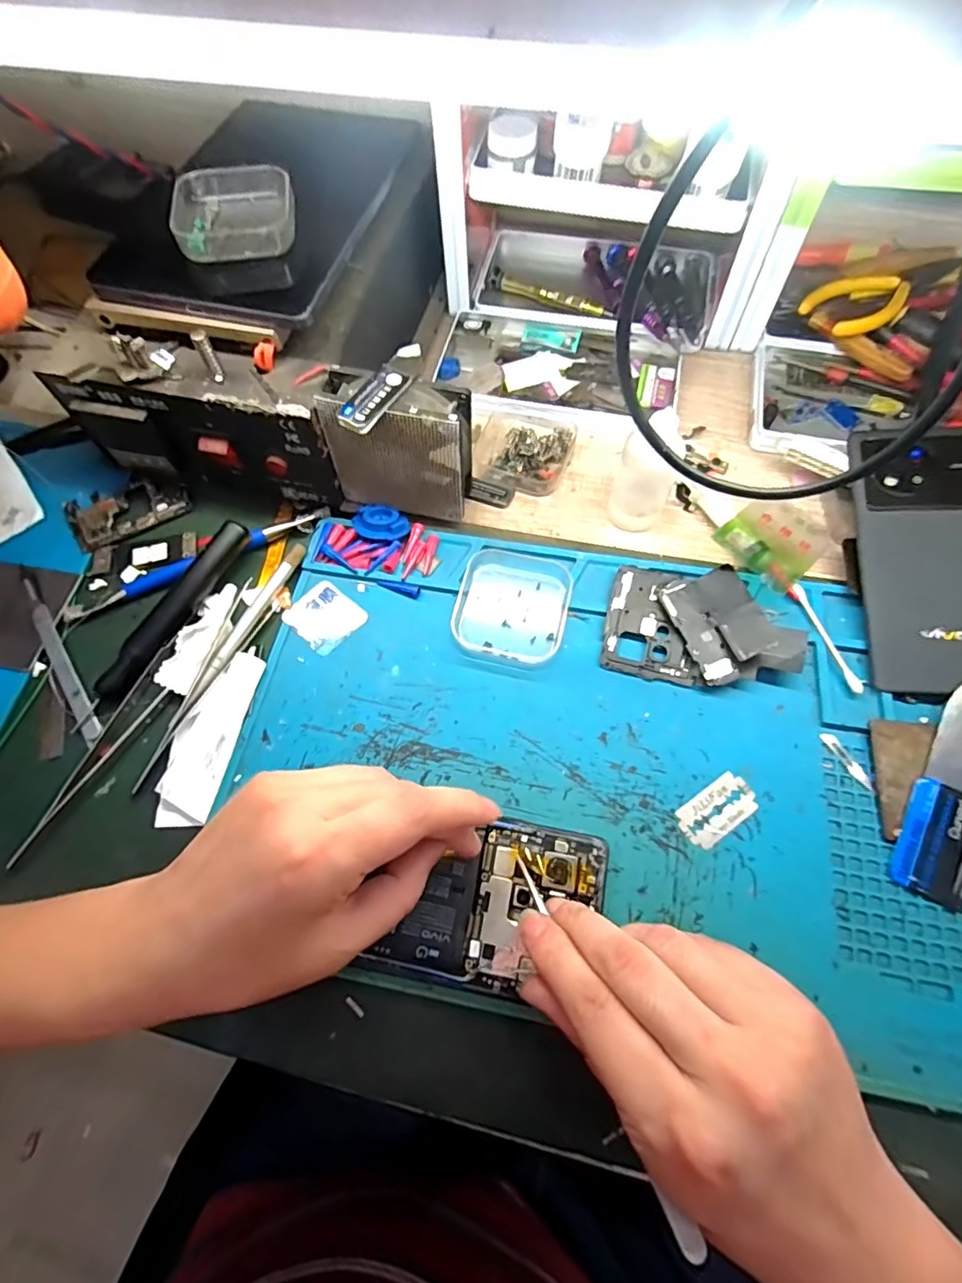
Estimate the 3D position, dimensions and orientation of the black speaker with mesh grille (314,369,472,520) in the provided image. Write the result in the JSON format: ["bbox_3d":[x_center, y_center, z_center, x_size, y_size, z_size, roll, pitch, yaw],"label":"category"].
[{"bbox_3d":[-0.046,-0.113,0.334,0.080,0.083,0.030,11,66,7],"label":"black speaker with mesh grille"}]

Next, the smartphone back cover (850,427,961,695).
[{"bbox_3d":[0.261,-0.049,0.320,0.073,0.008,0.158,1,77,13],"label":"smartphone back cover"}]

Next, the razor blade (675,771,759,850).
[{"bbox_3d":[0.120,0.085,0.283,0.042,0.004,0.023,-31,68,-12],"label":"razor blade"}]

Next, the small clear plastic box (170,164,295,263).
[{"bbox_3d":[-0.136,-0.241,0.314,0.062,0.022,0.065,-9,65,-2],"label":"small clear plastic box"}]

